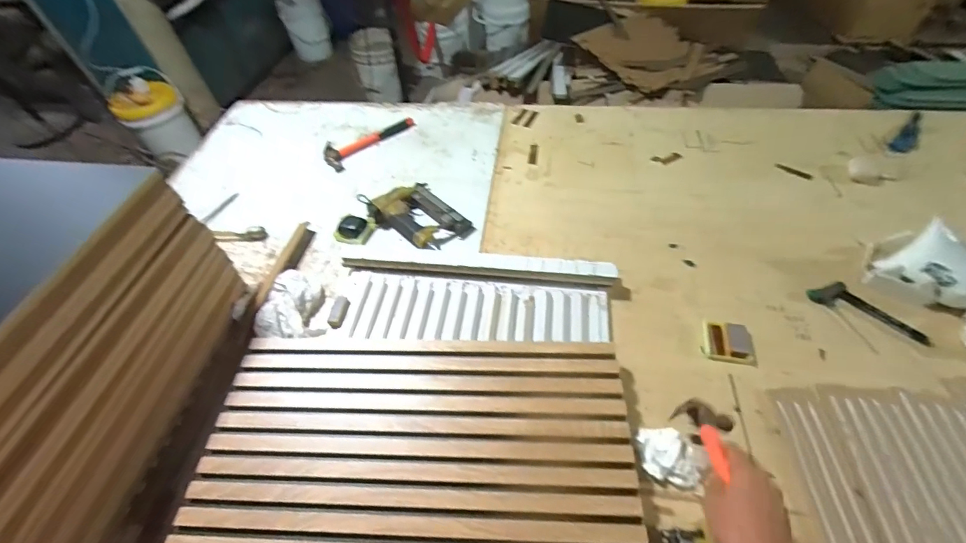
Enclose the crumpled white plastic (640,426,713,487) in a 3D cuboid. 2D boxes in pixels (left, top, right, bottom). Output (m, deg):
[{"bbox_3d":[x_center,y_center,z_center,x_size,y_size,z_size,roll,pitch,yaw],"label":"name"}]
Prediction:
[{"bbox_3d":[0.258,0.248,0.572,0.085,0.024,0.073,11,53,12],"label":"crumpled white plastic"}]

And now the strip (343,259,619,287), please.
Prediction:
[{"bbox_3d":[-0.010,-0.007,0.777,0.498,0.036,0.030,4,52,6],"label":"strip"}]

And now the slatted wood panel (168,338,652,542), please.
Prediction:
[{"bbox_3d":[-0.093,0.286,0.536,0.567,0.032,0.442,1,51,4],"label":"slatted wood panel"}]

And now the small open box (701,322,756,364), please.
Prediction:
[{"bbox_3d":[0.399,0.116,0.680,0.074,0.021,0.066,9,52,10],"label":"small open box"}]

